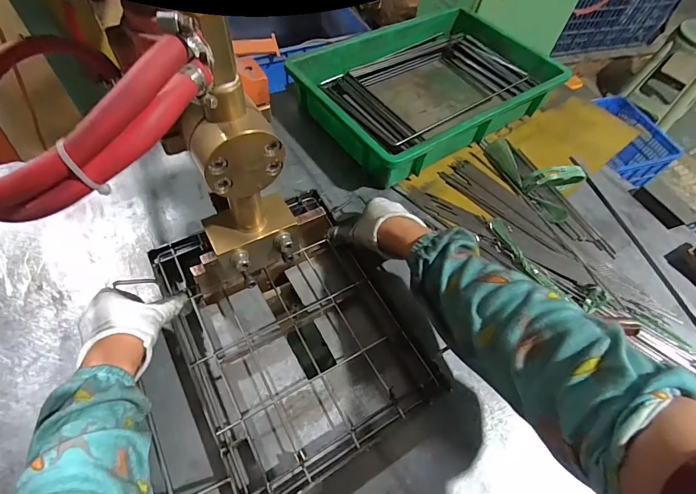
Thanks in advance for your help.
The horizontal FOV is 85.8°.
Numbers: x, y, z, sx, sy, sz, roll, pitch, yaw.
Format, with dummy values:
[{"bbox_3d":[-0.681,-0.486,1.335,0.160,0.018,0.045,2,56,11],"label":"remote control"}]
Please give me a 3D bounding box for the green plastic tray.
[{"bbox_3d":[0.137,-0.285,0.672,0.409,0.082,0.296,-29,63,-21],"label":"green plastic tray"}]

